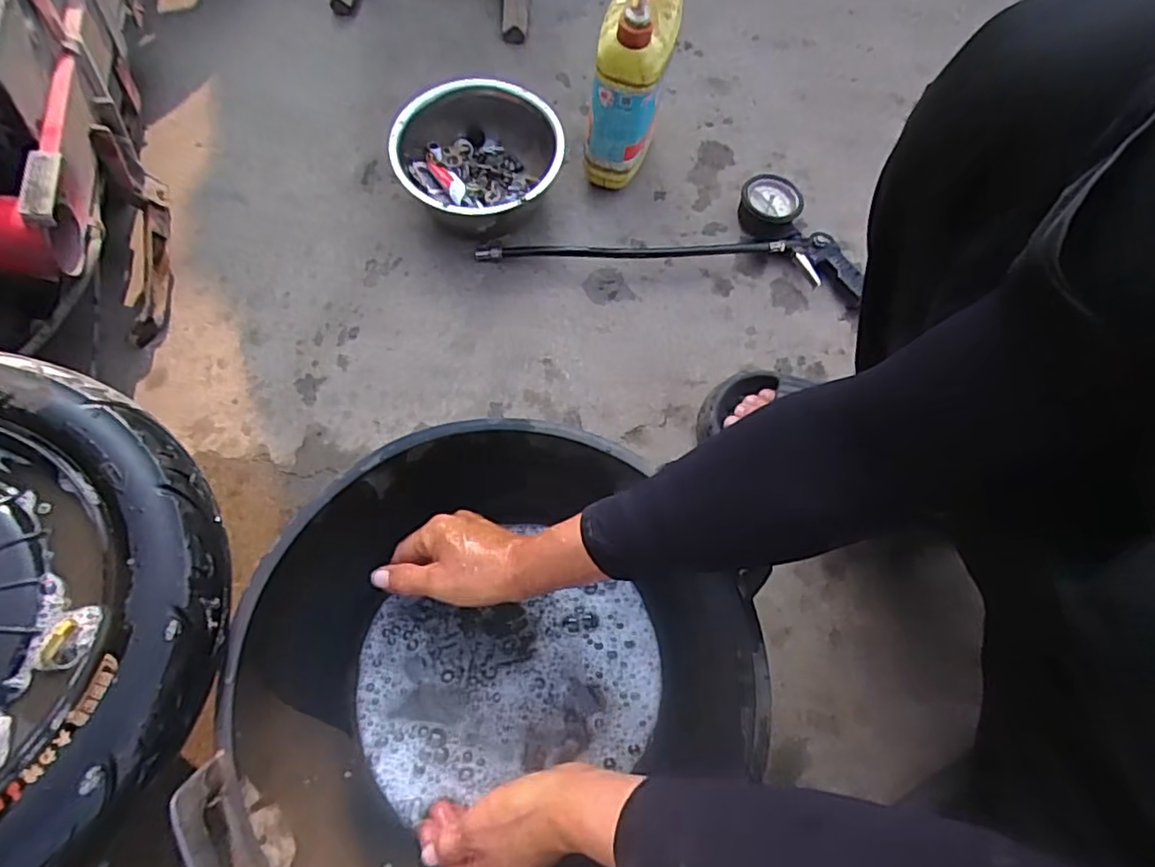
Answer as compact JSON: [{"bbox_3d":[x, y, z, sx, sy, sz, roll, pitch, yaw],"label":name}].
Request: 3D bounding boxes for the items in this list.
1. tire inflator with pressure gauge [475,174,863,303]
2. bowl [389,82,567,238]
[{"bbox_3d":[0.117,-0.251,0.727,0.448,0.045,0.157,4,69,0],"label":"tire inflator with pressure gauge"},{"bbox_3d":[-0.109,-0.300,0.693,0.176,0.091,0.166,1,69,-1],"label":"bowl"}]

